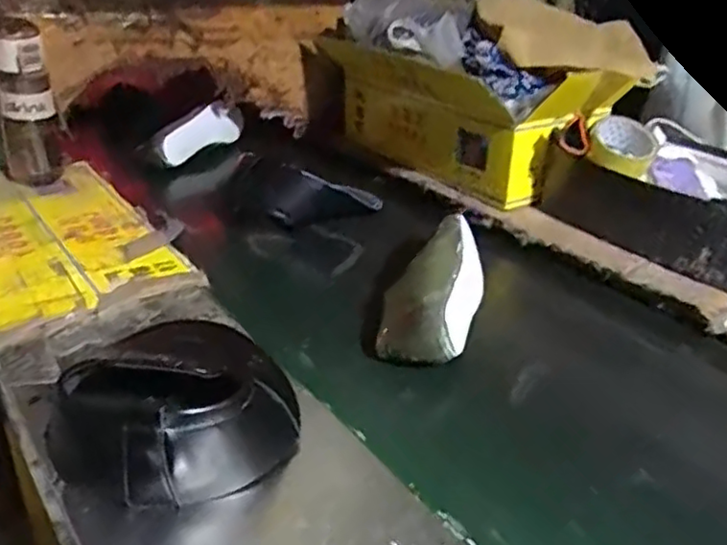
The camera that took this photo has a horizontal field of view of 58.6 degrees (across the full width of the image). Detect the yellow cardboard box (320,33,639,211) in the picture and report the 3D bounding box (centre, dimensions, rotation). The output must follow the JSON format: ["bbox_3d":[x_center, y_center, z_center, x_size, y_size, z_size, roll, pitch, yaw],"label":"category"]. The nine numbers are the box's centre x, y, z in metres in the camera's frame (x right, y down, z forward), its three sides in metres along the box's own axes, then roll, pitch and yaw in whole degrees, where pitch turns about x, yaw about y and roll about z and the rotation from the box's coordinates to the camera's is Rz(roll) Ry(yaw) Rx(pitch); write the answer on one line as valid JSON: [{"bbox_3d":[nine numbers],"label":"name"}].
[{"bbox_3d":[0.154,-0.266,1.092,0.206,0.196,0.487,-19,35,-35],"label":"yellow cardboard box"}]

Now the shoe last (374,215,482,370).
[{"bbox_3d":[0.082,0.012,0.736,0.103,0.064,0.233,12,43,17],"label":"shoe last"}]

